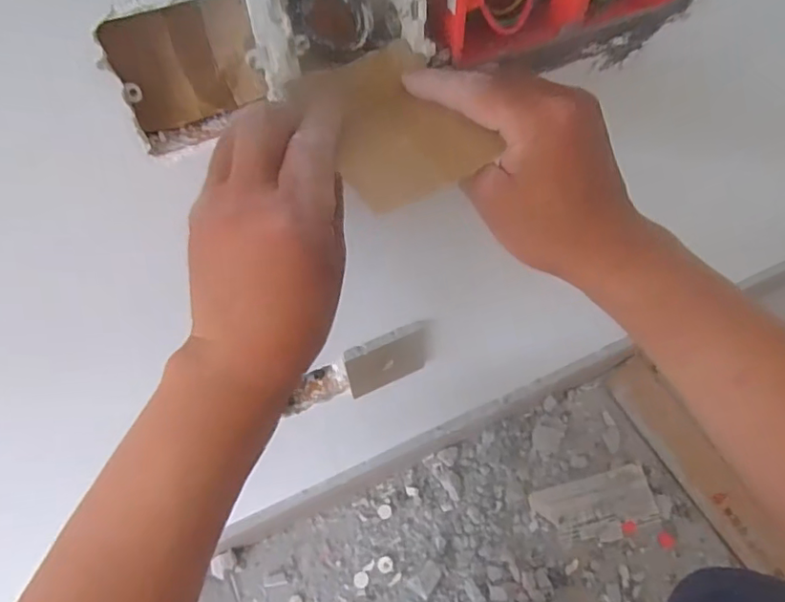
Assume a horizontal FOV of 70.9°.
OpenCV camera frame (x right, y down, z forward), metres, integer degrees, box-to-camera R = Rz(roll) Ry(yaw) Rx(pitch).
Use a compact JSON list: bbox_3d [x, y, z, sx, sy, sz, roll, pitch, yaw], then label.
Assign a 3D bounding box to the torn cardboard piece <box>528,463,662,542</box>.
[{"bbox_3d":[0.281,0.284,0.759,0.161,0.013,0.082,-13,57,-5],"label":"torn cardboard piece"}]

